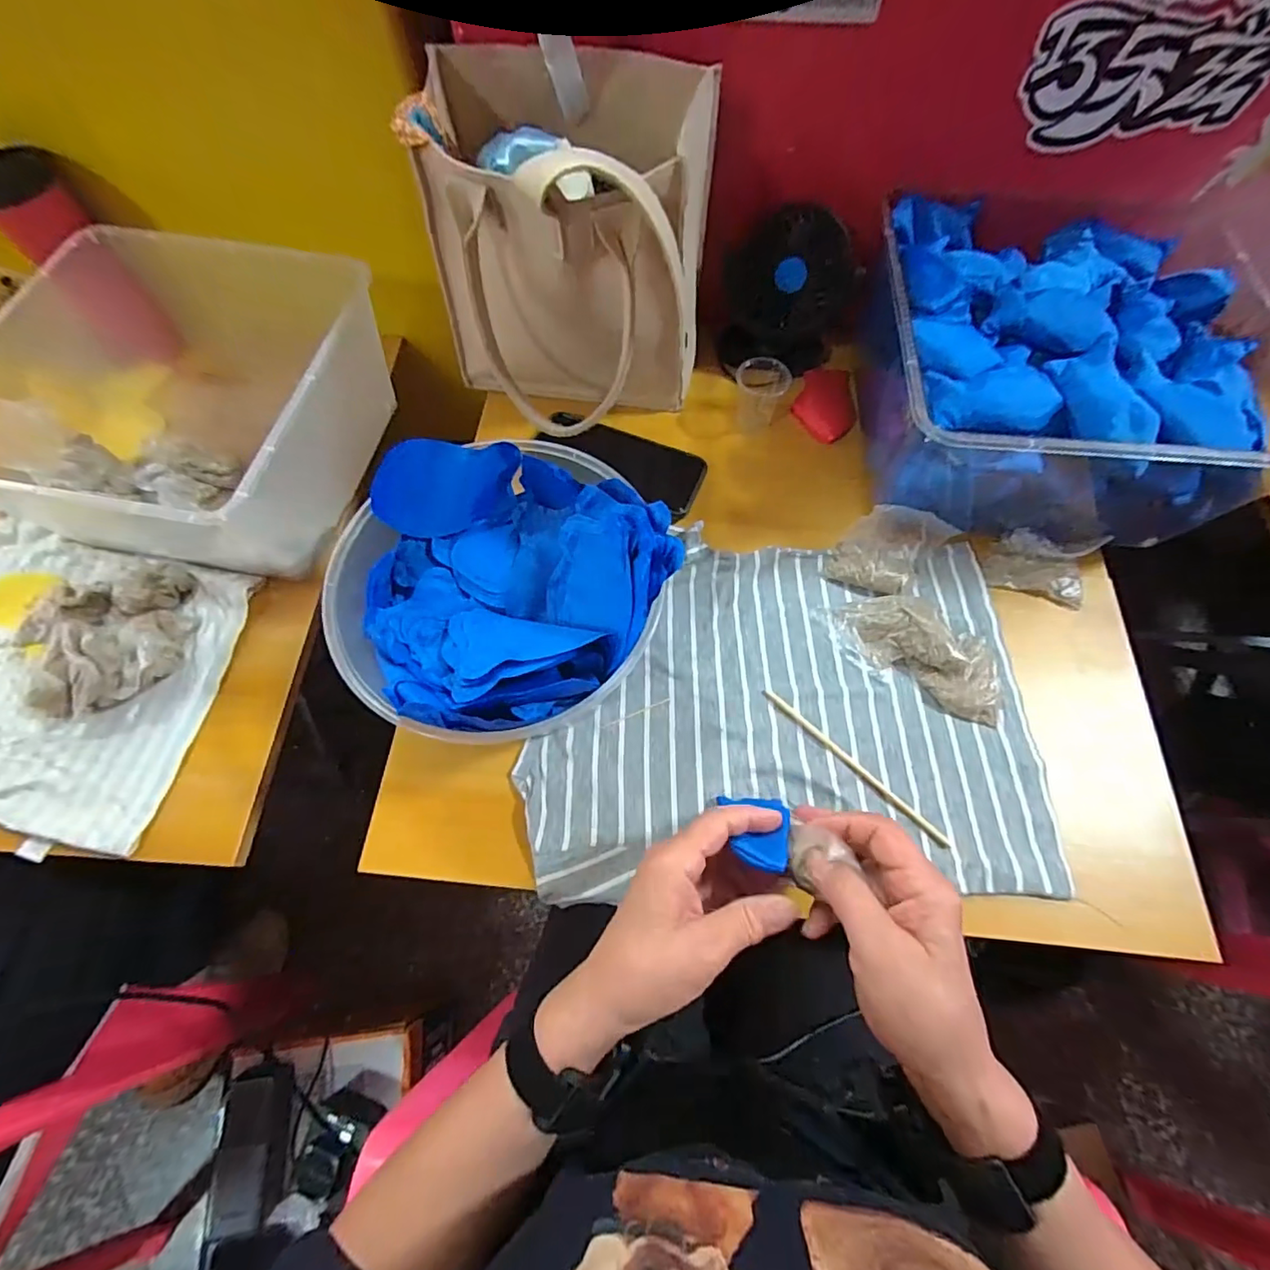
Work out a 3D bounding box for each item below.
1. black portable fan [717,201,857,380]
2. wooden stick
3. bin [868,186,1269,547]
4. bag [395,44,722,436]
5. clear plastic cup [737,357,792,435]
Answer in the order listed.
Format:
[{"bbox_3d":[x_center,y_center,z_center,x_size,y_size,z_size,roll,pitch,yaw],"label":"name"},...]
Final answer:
[{"bbox_3d":[0.145,-0.326,0.535,0.116,0.134,0.058,0,67,0],"label":"black portable fan"},{"bbox_3d":[0.165,0.098,0.418,0.163,0.004,0.008,42,73,16],"label":"wooden stick"},{"bbox_3d":[0.358,-0.230,0.486,0.312,0.139,0.307,6,67,2],"label":"bin"},{"bbox_3d":[-0.057,-0.297,0.471,0.229,0.227,0.235,4,67,2],"label":"bag"},{"bbox_3d":[0.120,-0.233,0.534,0.049,0.053,0.053,22,69,9],"label":"clear plastic cup"}]

